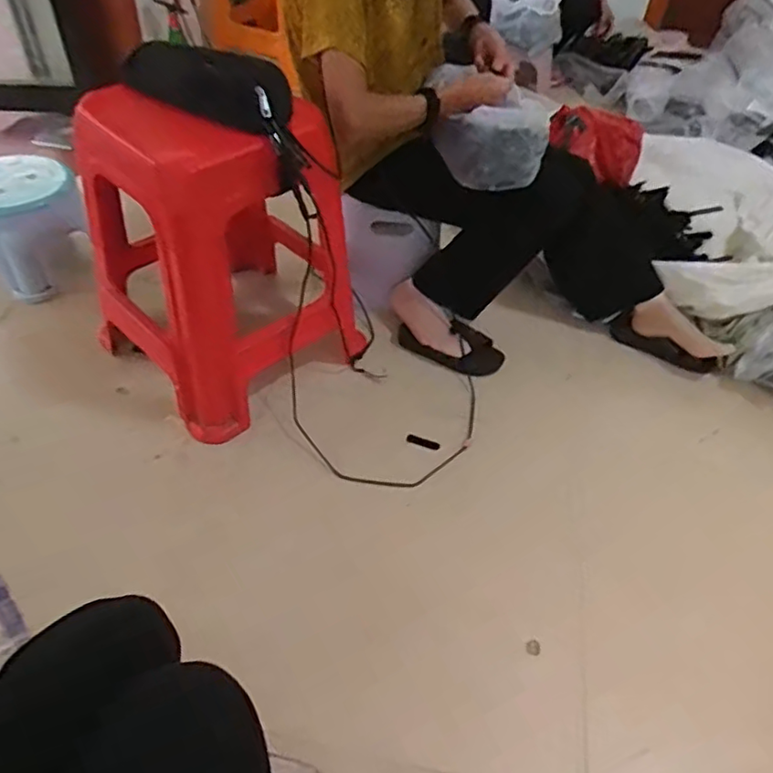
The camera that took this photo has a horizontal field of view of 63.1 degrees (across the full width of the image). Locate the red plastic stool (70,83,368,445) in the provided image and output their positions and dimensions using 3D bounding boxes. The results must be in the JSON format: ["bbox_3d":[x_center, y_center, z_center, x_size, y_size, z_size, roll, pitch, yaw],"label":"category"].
[{"bbox_3d":[-0.279,-0.260,1.101,0.437,0.535,0.404,-32,57,-29],"label":"red plastic stool"}]

